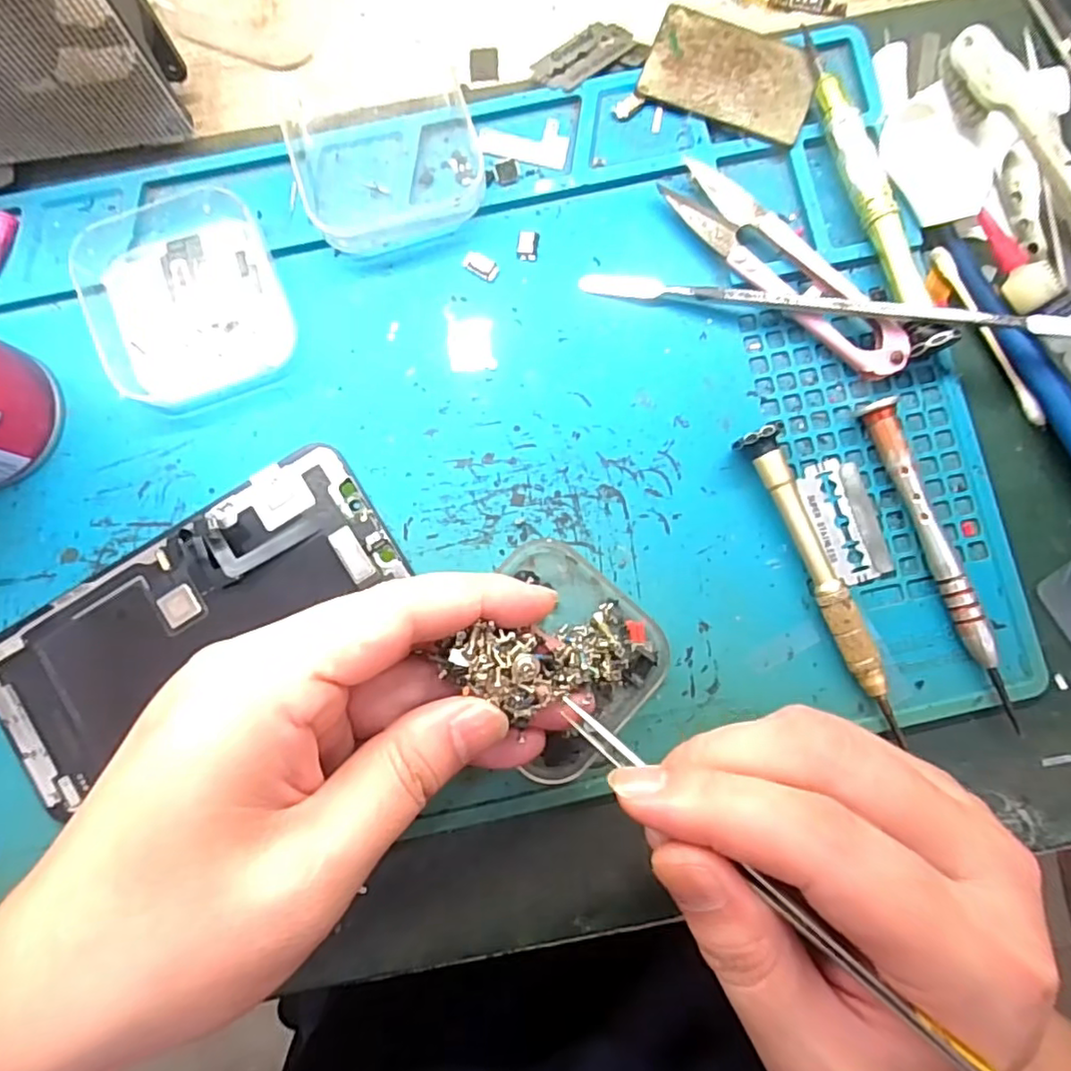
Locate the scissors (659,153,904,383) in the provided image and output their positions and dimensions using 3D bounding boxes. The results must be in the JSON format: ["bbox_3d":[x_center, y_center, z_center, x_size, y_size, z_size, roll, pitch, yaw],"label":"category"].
[{"bbox_3d":[0.087,-0.092,0.217,0.100,0.010,0.021,43,86,4],"label":"scissors"}]

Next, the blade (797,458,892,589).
[{"bbox_3d":[0.106,-0.005,0.212,0.021,0.004,0.042,-19,84,-2],"label":"blade"}]

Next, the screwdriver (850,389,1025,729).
[{"bbox_3d":[0.135,0.008,0.207,0.008,0.011,0.113,-21,85,-2],"label":"screwdriver"}]

